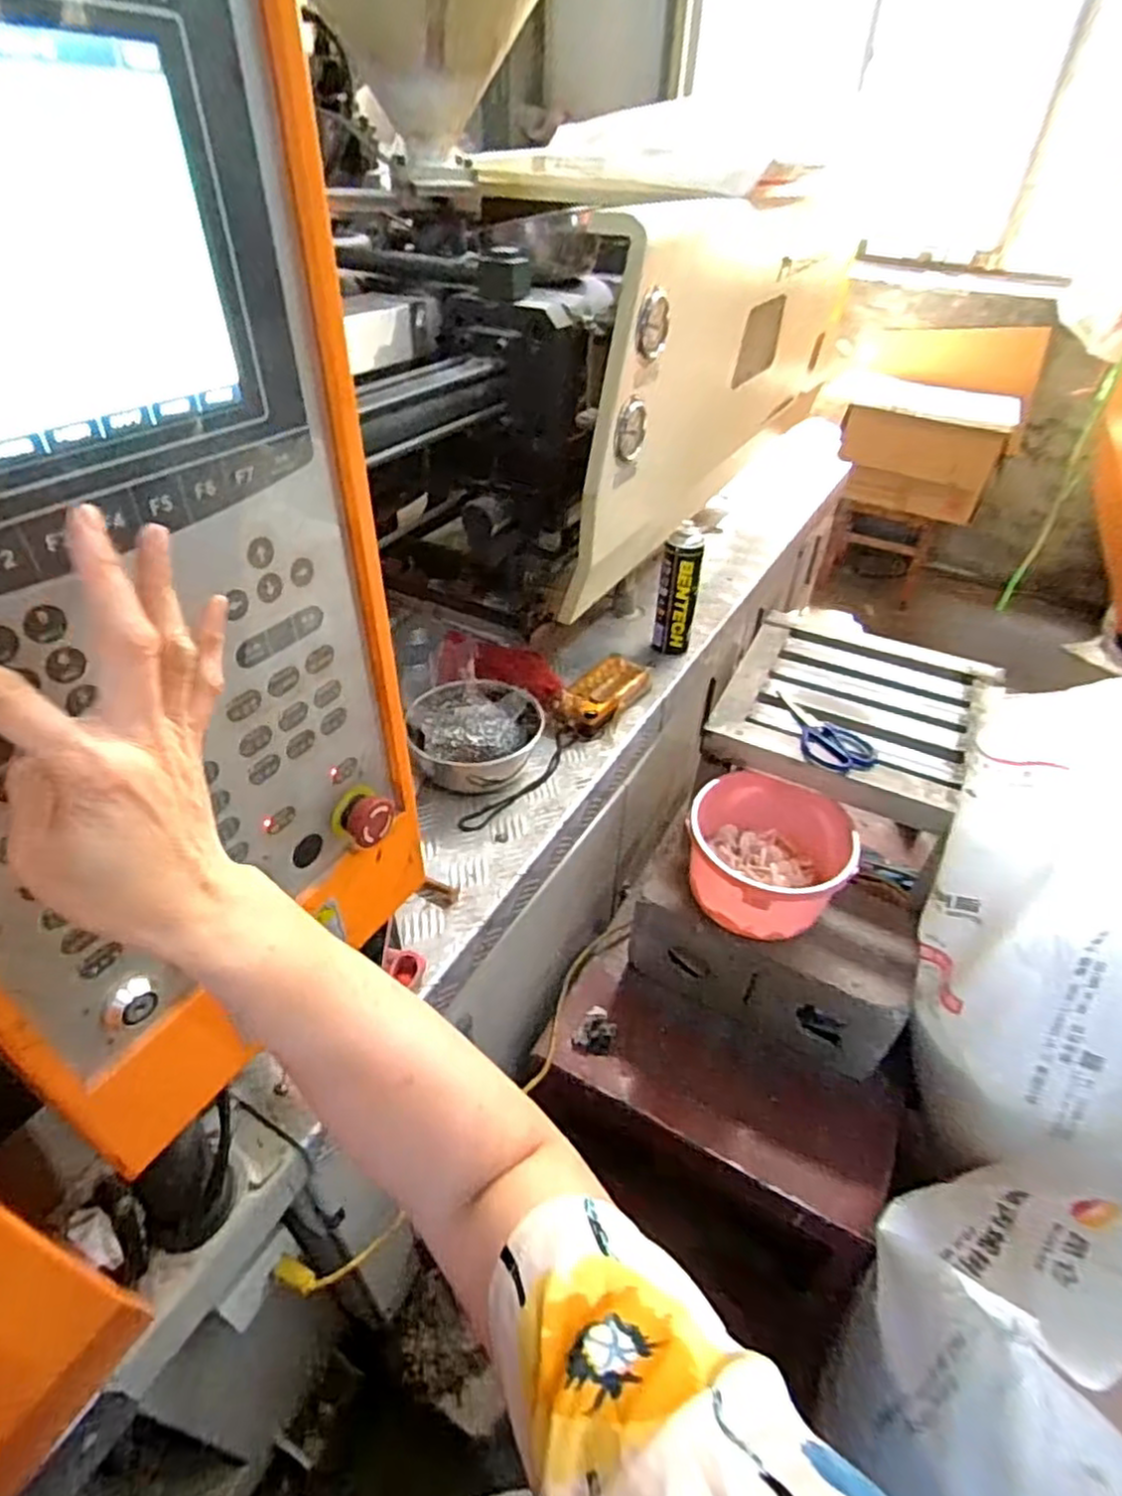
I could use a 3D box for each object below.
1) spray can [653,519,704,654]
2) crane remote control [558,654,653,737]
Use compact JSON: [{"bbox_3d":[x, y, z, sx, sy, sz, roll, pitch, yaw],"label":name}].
[{"bbox_3d":[0.192,-0.253,1.171,0.063,0.210,0.053,10,41,9],"label":"spray can"},{"bbox_3d":[0.066,-0.080,1.099,0.086,0.049,0.167,28,47,27],"label":"crane remote control"}]

